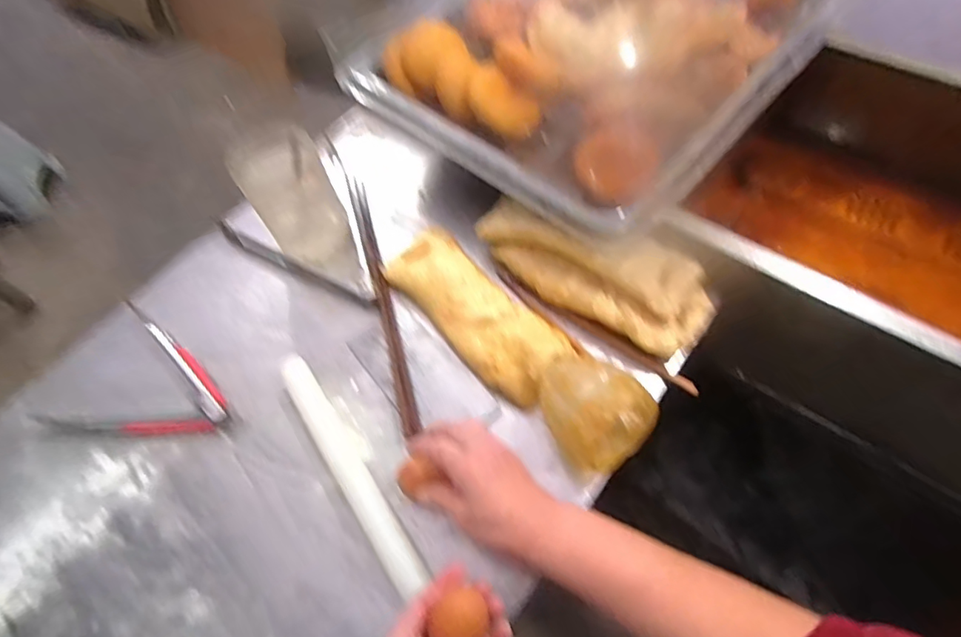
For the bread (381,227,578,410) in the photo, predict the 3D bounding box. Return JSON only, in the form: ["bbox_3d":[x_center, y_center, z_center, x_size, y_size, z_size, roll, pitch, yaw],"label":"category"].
[{"bbox_3d":[-0.008,-0.013,0.601,0.094,0.039,0.240,-42,65,-17],"label":"bread"}]

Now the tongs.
[{"bbox_3d":[-0.370,0.075,0.609,0.197,0.035,0.154,15,63,14],"label":"tongs"}]

